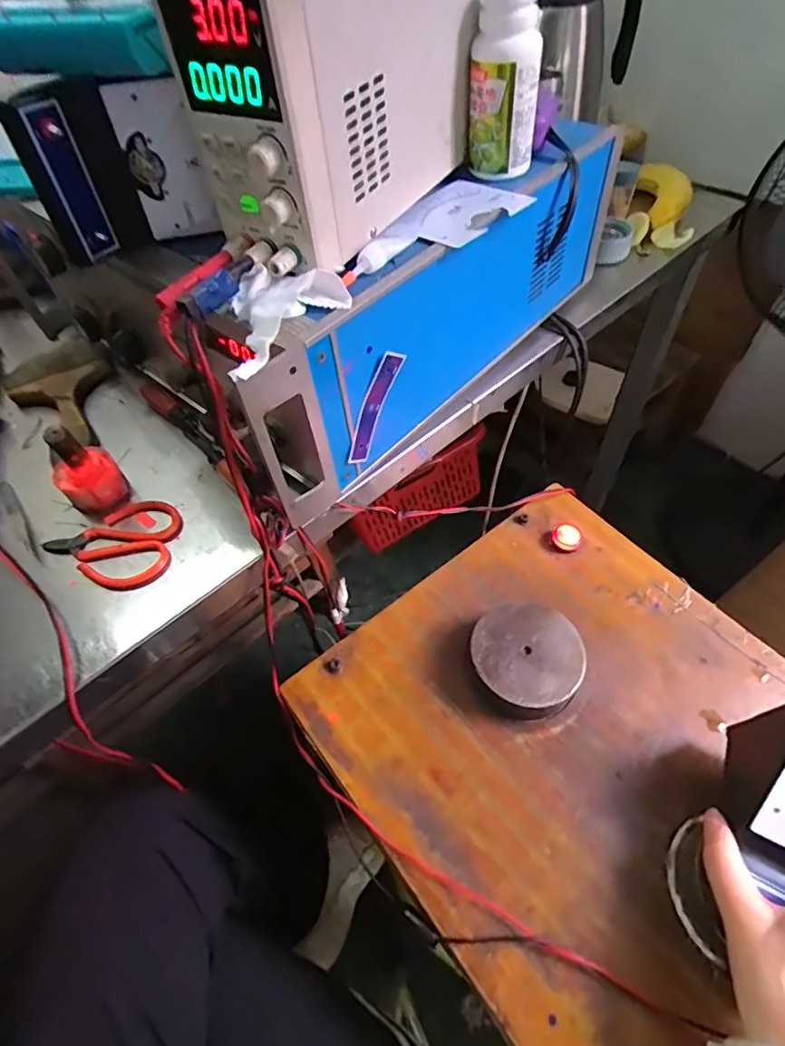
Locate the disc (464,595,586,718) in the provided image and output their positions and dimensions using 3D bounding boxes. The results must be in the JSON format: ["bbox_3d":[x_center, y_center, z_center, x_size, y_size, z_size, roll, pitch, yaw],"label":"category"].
[{"bbox_3d":[0.113,0.117,0.444,0.088,0.039,0.088,-2,54,3],"label":"disc"}]

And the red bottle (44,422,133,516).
[{"bbox_3d":[-0.253,-0.050,0.414,0.052,0.077,0.045,36,64,26],"label":"red bottle"}]

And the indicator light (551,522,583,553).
[{"bbox_3d":[0.177,0.014,0.531,0.029,0.013,0.030,-2,54,3],"label":"indicator light"}]

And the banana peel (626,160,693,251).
[{"bbox_3d":[0.340,-0.401,0.661,0.070,0.038,0.165,13,56,14],"label":"banana peel"}]

